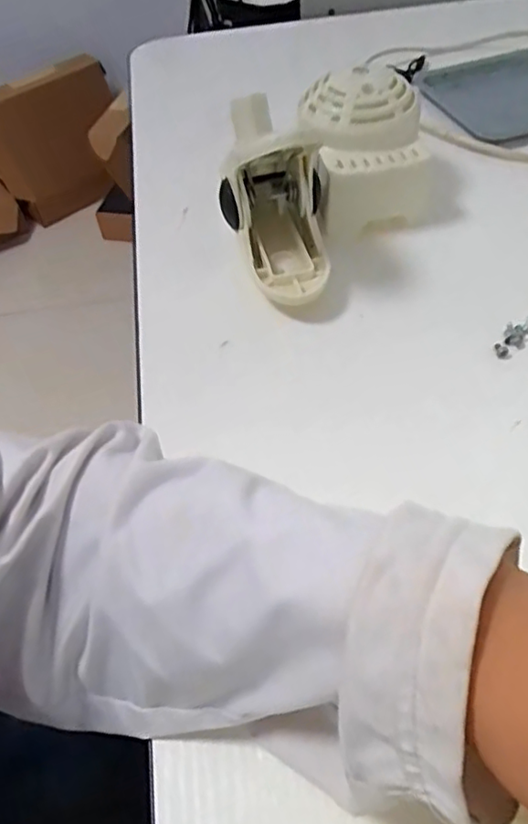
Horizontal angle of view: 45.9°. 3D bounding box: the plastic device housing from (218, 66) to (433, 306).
[{"bbox_3d":[0.034,-0.163,0.411,0.160,0.093,0.122,-36,56,-22],"label":"plastic device housing"}]

